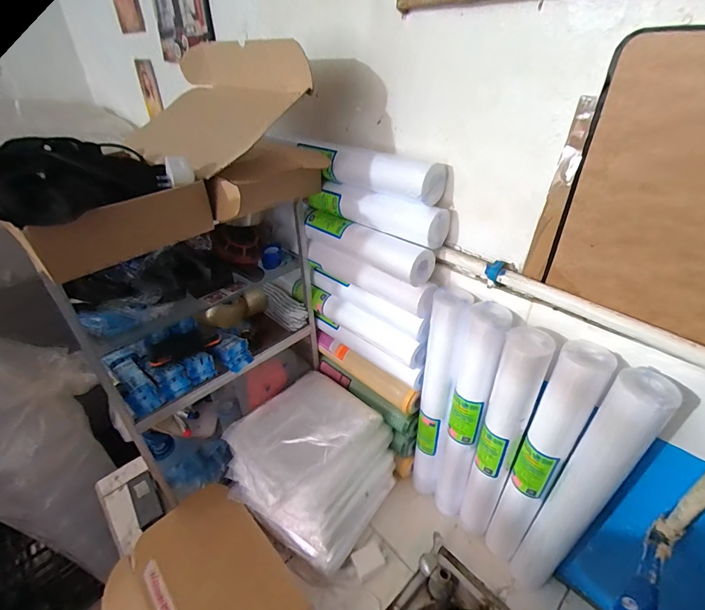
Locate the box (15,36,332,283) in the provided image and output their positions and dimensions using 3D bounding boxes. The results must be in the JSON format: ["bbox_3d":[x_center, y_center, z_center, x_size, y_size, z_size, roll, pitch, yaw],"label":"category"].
[{"bbox_3d":[-0.254,-0.250,0.589,0.345,0.243,0.493,23,41,32],"label":"box"}]

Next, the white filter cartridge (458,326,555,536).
[{"bbox_3d":[0.238,0.248,0.626,0.063,0.487,0.053,18,39,27],"label":"white filter cartridge"}]

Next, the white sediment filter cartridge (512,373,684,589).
[{"bbox_3d":[0.335,0.295,0.557,0.063,0.488,0.078,-29,42,-33],"label":"white sediment filter cartridge"}]

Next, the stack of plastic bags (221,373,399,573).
[{"bbox_3d":[-0.092,0.312,0.787,0.310,0.161,0.274,21,41,30],"label":"stack of plastic bags"}]

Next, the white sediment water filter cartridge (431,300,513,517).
[{"bbox_3d":[0.203,0.219,0.679,0.060,0.502,0.062,15,38,23],"label":"white sediment water filter cartridge"}]

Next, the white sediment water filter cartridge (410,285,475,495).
[{"bbox_3d":[0.157,0.192,0.708,0.059,0.486,0.062,6,35,11],"label":"white sediment water filter cartridge"}]

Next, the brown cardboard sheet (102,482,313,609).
[{"bbox_3d":[-0.248,0.502,0.630,0.249,0.037,0.373,-30,43,-34],"label":"brown cardboard sheet"}]

